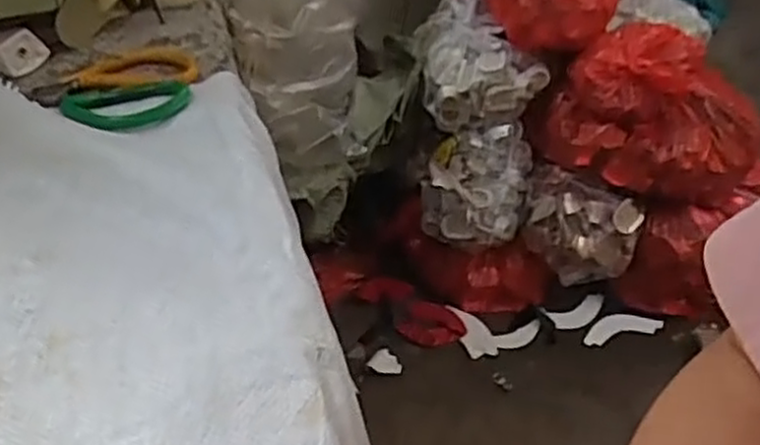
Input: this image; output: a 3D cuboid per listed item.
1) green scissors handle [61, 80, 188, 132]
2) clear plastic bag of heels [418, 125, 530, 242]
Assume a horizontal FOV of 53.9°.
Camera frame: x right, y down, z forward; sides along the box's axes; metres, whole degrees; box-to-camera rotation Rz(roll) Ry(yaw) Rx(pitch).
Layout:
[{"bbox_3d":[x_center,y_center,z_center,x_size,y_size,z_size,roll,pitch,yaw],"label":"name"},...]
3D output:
[{"bbox_3d":[-0.196,-0.087,0.568,0.102,0.012,0.059,2,44,8],"label":"green scissors handle"},{"bbox_3d":[0.162,-0.064,1.252,0.180,0.138,0.157,2,44,7],"label":"clear plastic bag of heels"}]

